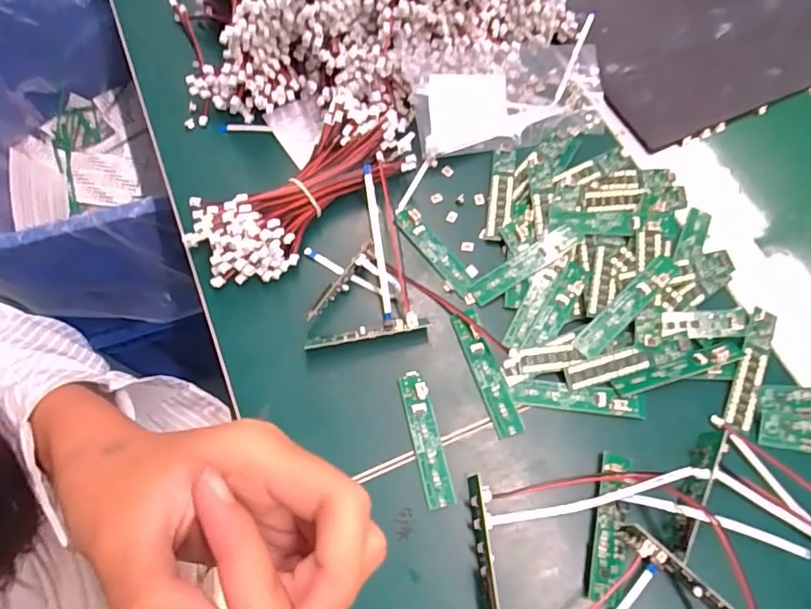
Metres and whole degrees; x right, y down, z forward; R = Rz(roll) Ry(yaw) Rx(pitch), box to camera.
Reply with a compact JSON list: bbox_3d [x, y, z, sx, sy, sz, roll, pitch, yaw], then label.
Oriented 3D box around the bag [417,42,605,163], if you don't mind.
[{"bbox_3d":[0.085,-0.170,0.429,0.158,0.018,0.091,-9,80,-11],"label":"bag"}]

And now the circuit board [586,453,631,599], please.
[{"bbox_3d":[0.121,0.128,0.307,0.019,0.011,0.080,16,72,-5],"label":"circuit board"}]

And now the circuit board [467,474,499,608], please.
[{"bbox_3d":[0.046,0.141,0.300,0.012,0.016,0.082,-4,67,0],"label":"circuit board"}]

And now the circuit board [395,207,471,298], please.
[{"bbox_3d":[0.021,-0.040,0.380,0.016,0.010,0.078,-35,70,-13],"label":"circuit board"}]

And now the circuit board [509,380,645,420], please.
[{"bbox_3d":[0.111,0.060,0.338,0.083,0.006,0.017,7,67,4],"label":"circuit board"}]

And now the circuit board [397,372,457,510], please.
[{"bbox_3d":[0.013,0.084,0.331,0.017,0.008,0.084,-13,67,-4],"label":"circuit board"}]

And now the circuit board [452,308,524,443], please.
[{"bbox_3d":[0.054,0.044,0.346,0.017,0.008,0.086,-19,68,-7],"label":"circuit board"}]

